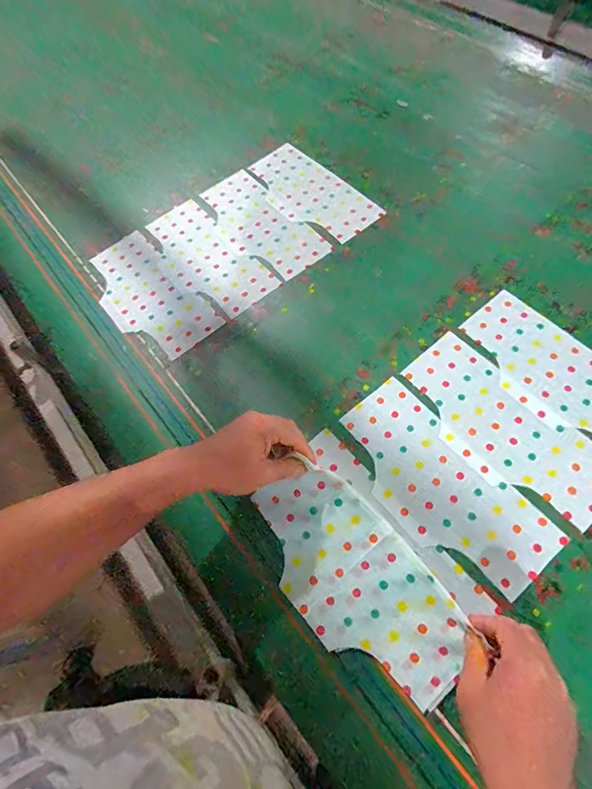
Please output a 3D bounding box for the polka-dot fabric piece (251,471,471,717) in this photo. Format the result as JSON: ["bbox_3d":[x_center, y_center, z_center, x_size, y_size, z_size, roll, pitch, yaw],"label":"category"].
[{"bbox_3d":[0.064,0.209,0.455,0.139,0.027,0.265,-44,73,1],"label":"polka-dot fabric piece"}]

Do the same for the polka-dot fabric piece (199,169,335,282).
[{"bbox_3d":[-0.072,-0.313,0.748,0.132,0.009,0.282,-35,63,-10],"label":"polka-dot fabric piece"}]

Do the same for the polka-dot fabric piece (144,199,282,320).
[{"bbox_3d":[-0.167,-0.241,0.719,0.132,0.011,0.283,-37,62,-10],"label":"polka-dot fabric piece"}]

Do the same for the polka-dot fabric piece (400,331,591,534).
[{"bbox_3d":[0.271,0.044,0.541,0.136,0.008,0.287,-39,66,-12],"label":"polka-dot fabric piece"}]

